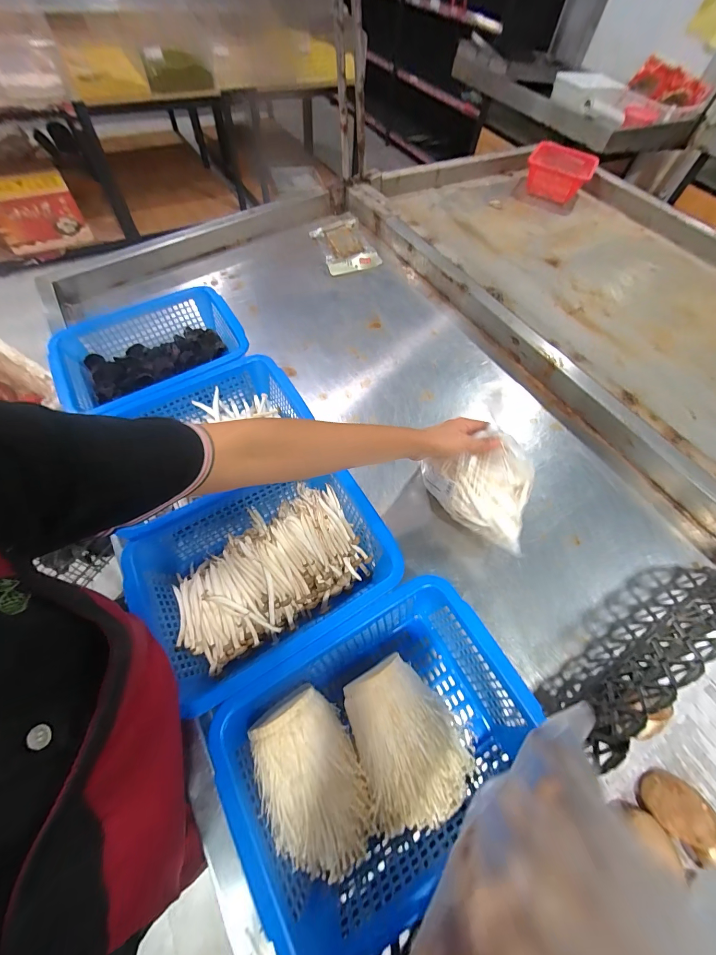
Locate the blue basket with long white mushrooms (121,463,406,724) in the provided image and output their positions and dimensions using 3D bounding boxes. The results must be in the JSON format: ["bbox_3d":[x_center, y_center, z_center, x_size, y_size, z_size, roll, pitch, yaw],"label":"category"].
[{"bbox_3d":[-0.112,0.119,0.447,0.296,0.090,0.218,-28,56,-16],"label":"blue basket with long white mushrooms"}]

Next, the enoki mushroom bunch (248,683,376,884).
[{"bbox_3d":[-0.047,0.302,0.342,0.096,0.066,0.147,-25,55,-15],"label":"enoki mushroom bunch"}]

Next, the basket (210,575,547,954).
[{"bbox_3d":[0.025,0.270,0.367,0.309,0.090,0.230,-28,56,-16],"label":"basket"}]

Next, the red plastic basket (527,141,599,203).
[{"bbox_3d":[0.625,-0.935,1.071,0.189,0.111,0.168,21,57,19],"label":"red plastic basket"}]

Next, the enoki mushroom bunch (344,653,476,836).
[{"bbox_3d":[0.055,0.273,0.365,0.112,0.066,0.136,-17,54,-9],"label":"enoki mushroom bunch"}]

